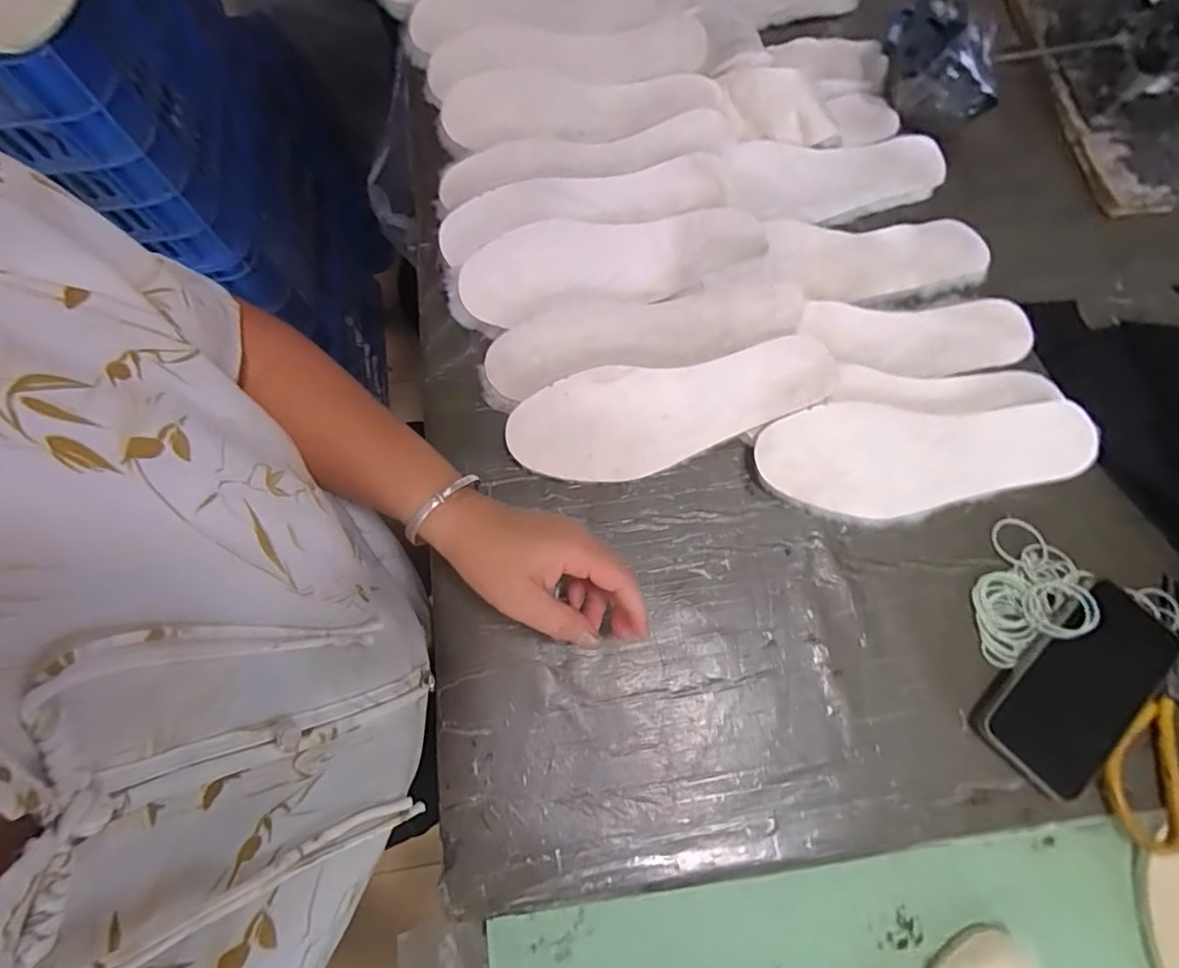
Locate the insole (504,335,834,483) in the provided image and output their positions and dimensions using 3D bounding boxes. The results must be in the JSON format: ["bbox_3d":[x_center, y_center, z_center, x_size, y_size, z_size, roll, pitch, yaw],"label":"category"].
[{"bbox_3d":[0.069,-0.060,0.455,0.263,0.009,0.084,-12,75,-4],"label":"insole"}]

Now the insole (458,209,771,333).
[{"bbox_3d":[0.018,-0.195,0.486,0.256,0.018,0.075,-13,75,-4],"label":"insole"}]

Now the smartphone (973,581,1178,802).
[{"bbox_3d":[0.355,0.147,0.406,0.151,0.013,0.075,-42,77,-7],"label":"smartphone"}]

